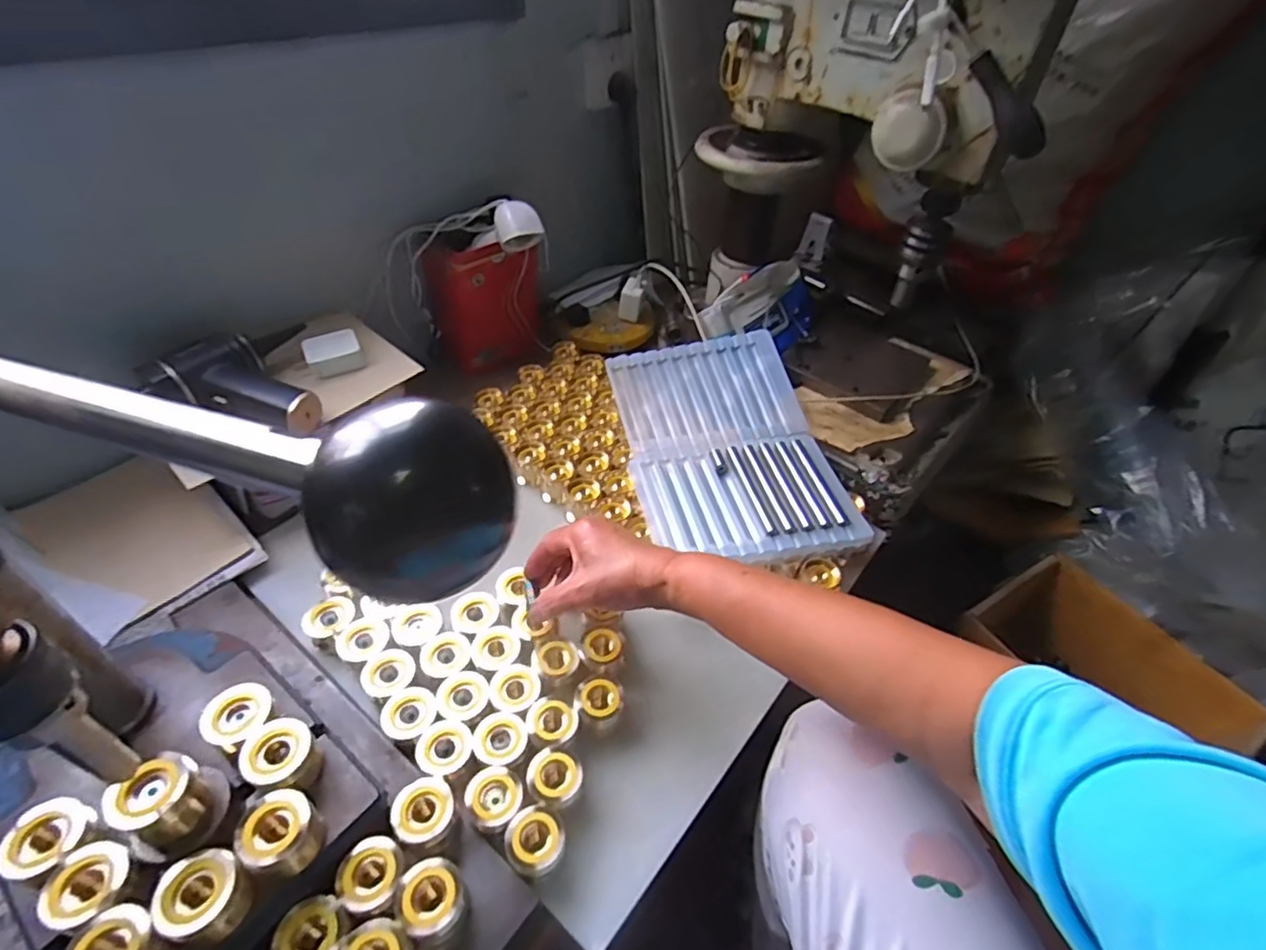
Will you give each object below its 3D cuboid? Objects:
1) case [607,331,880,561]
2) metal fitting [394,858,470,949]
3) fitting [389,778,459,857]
[{"bbox_3d":[0.106,-0.038,0.712,0.225,0.052,0.329,-6,46,-9],"label":"case"},{"bbox_3d":[-0.131,0.278,0.400,0.040,0.041,0.041,2,45,-2],"label":"metal fitting"},{"bbox_3d":[-0.143,0.240,0.428,0.040,0.030,0.043,2,45,-2],"label":"fitting"}]

